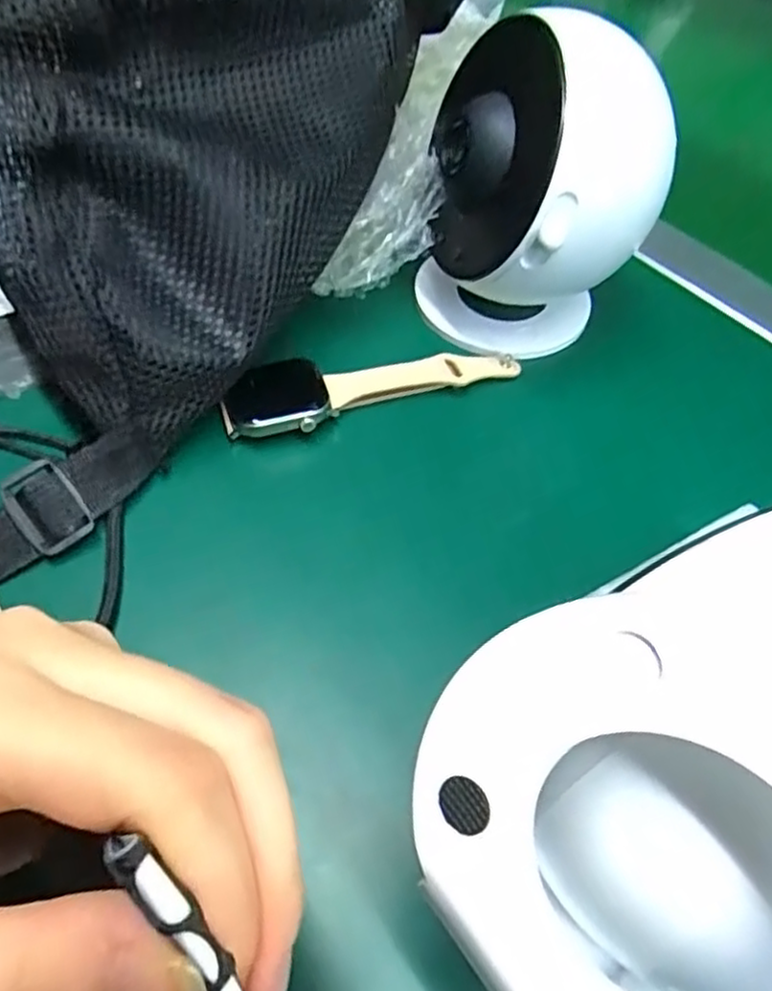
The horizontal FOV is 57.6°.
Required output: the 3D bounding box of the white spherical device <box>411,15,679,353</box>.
[{"bbox_3d":[0.063,-0.121,0.294,0.090,0.124,0.086,9,53,2],"label":"white spherical device"}]

